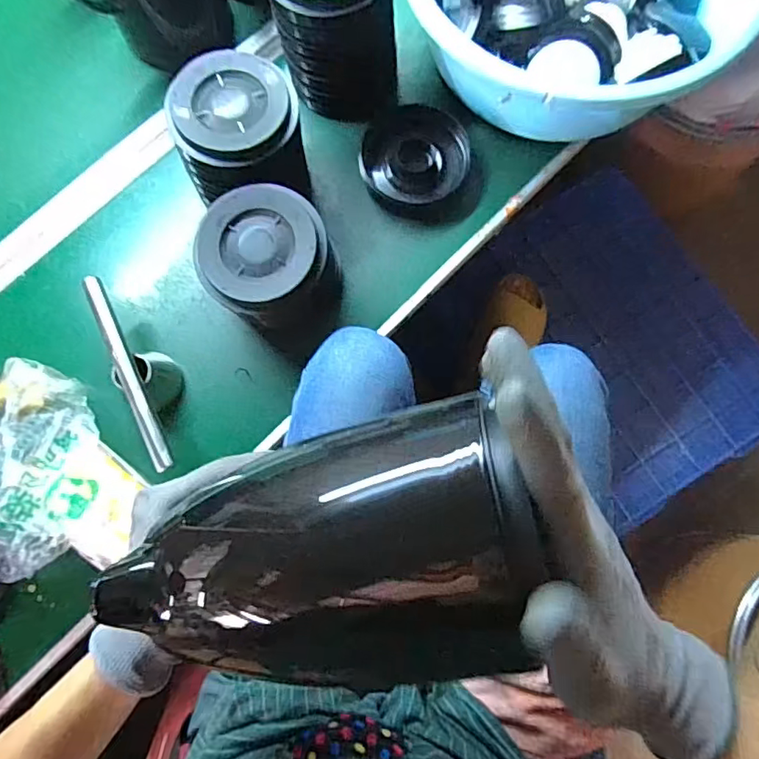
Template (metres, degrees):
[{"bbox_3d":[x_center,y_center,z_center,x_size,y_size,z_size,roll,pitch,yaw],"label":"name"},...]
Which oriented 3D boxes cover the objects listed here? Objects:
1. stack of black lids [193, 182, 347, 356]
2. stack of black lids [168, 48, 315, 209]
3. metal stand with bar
[{"bbox_3d":[-0.106,-0.111,0.562,0.125,0.113,0.121,33,81,8],"label":"stack of black lids"},{"bbox_3d":[-0.139,-0.248,0.573,0.120,0.112,0.106,-6,78,0],"label":"stack of black lids"},{"bbox_3d":[-0.228,-0.007,0.555,0.041,0.080,0.200,-24,78,-4],"label":"metal stand with bar"}]

